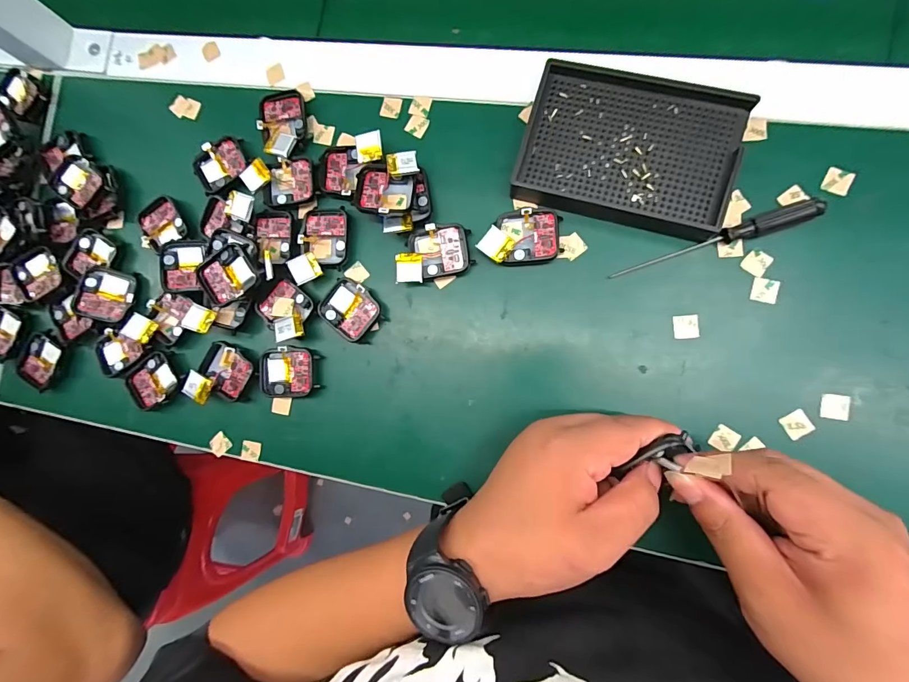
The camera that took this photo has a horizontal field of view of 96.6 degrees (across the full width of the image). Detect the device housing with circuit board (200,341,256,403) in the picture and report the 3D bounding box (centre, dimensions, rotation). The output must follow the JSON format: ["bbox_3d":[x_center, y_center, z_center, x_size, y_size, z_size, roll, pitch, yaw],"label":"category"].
[{"bbox_3d":[-0.179,0.023,0.317,0.042,0.011,0.038,33,91,9],"label":"device housing with circuit board"}]

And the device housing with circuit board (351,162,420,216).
[{"bbox_3d":[-0.050,-0.110,0.297,0.044,0.017,0.039,7,87,9],"label":"device housing with circuit board"}]

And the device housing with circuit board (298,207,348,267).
[{"bbox_3d":[-0.099,-0.081,0.309,0.037,0.005,0.043,6,87,8],"label":"device housing with circuit board"}]

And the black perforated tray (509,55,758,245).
[{"bbox_3d":[0.118,-0.131,0.276,0.135,0.022,0.097,18,89,9],"label":"black perforated tray"}]

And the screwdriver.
[{"bbox_3d":[0.170,-0.066,0.267,0.129,0.014,0.013,-18,84,7],"label":"screwdriver"}]

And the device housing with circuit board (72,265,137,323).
[{"bbox_3d":[-0.286,-0.038,0.332,0.040,0.011,0.043,5,76,-23],"label":"device housing with circuit board"}]

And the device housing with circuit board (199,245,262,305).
[{"bbox_3d":[-0.169,-0.048,0.302,0.042,0.006,0.037,-36,93,6],"label":"device housing with circuit board"}]

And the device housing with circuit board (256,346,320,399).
[{"bbox_3d":[-0.126,0.024,0.312,0.046,0.012,0.038,0,86,8],"label":"device housing with circuit board"}]

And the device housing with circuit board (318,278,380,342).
[{"bbox_3d":[-0.078,-0.024,0.306,0.041,0.013,0.038,42,93,9],"label":"device housing with circuit board"}]

